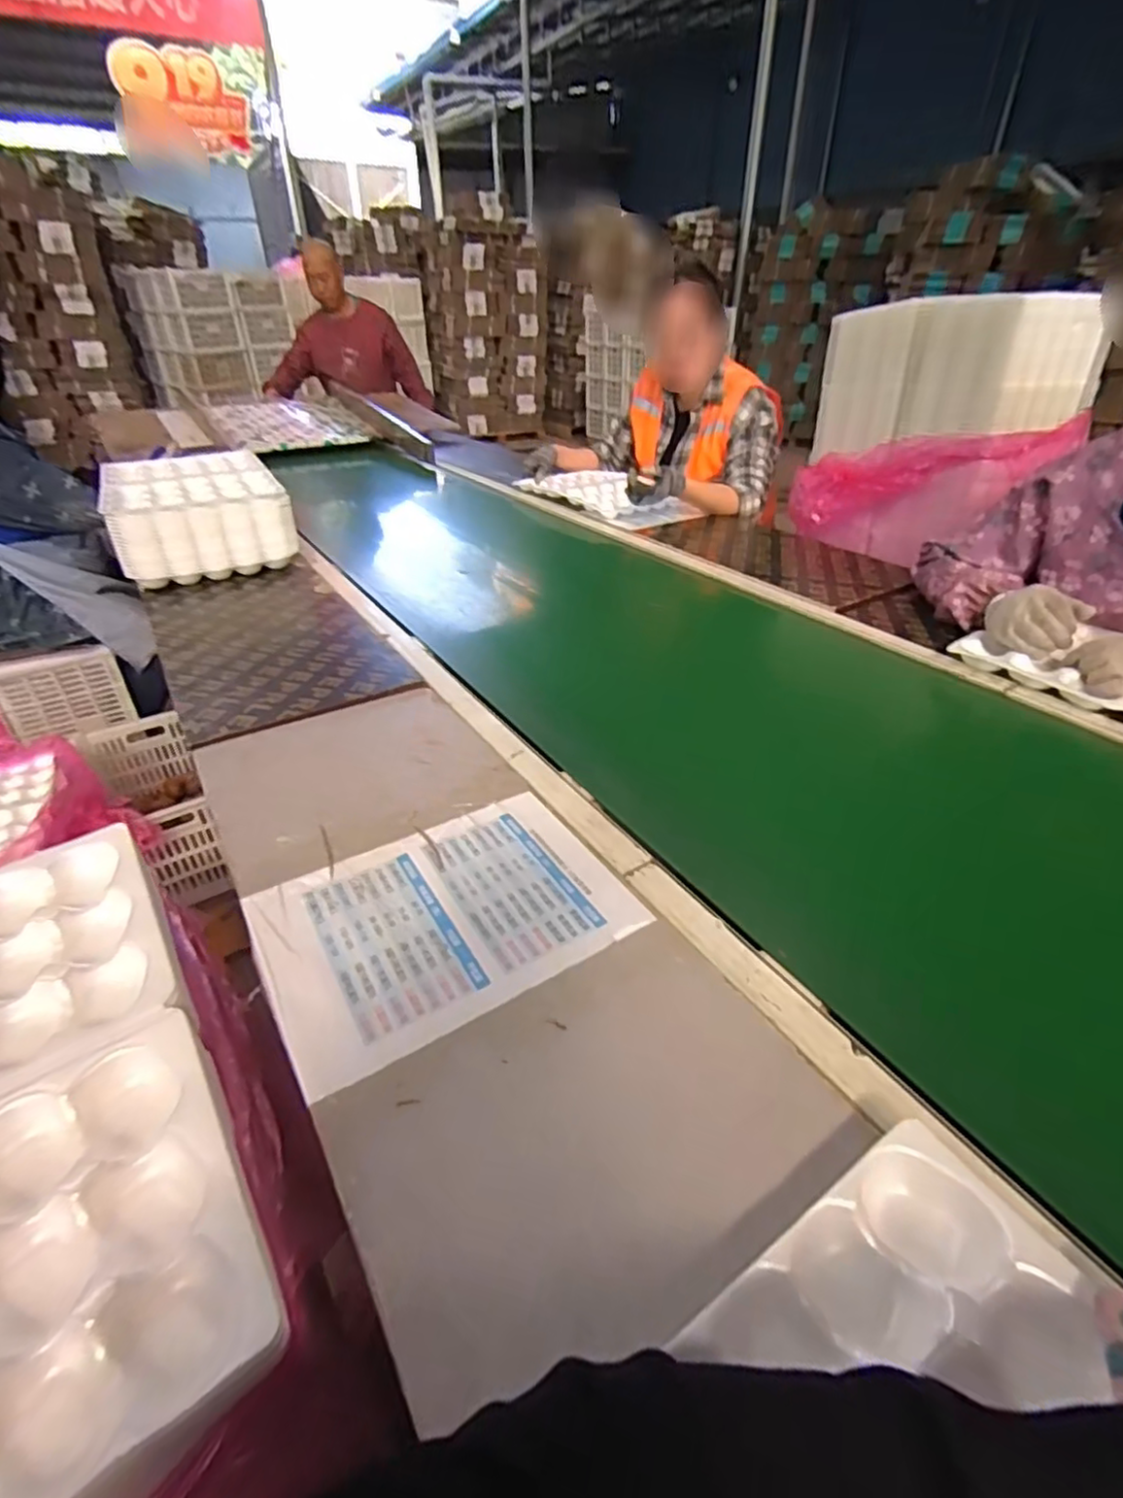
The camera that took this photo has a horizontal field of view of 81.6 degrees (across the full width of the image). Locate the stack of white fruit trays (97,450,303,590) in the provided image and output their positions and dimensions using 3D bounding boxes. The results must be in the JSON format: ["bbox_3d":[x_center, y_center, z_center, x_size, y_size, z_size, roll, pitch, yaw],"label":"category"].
[{"bbox_3d":[-0.742,-0.482,1.336,0.292,0.149,0.472,-19,39,-24],"label":"stack of white fruit trays"}]

